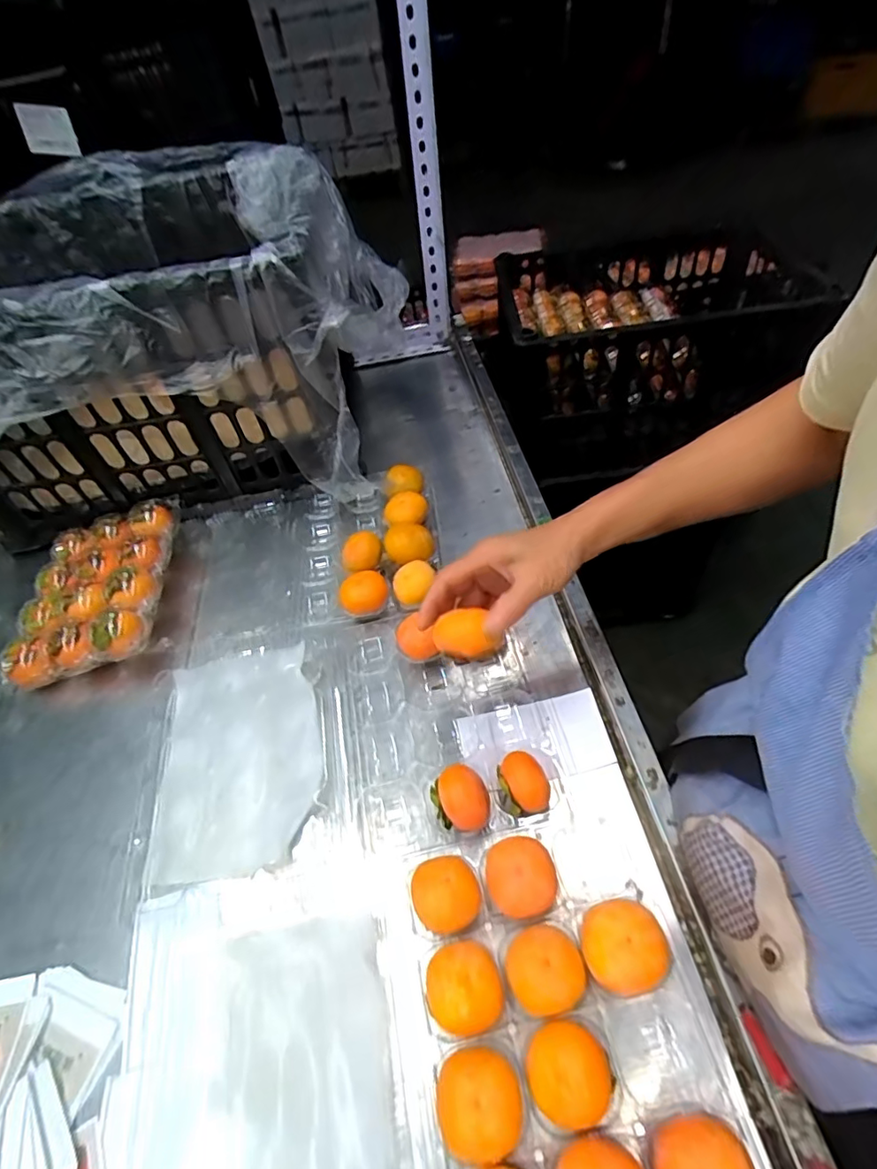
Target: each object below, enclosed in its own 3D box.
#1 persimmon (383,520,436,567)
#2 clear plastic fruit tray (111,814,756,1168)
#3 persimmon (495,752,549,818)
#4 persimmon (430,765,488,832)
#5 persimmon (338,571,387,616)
[{"bbox_3d":[-0.031,-0.038,0.599,0.053,0.045,0.054,-11,51,0],"label":"persimmon"},{"bbox_3d":[-0.026,0.283,0.336,0.360,0.055,0.229,-11,51,-4],"label":"clear plastic fruit tray"},{"bbox_3d":[0.066,0.160,0.430,0.038,0.040,0.044,-11,51,0],"label":"persimmon"},{"bbox_3d":[0.018,0.171,0.429,0.042,0.042,0.047,-17,51,-5],"label":"persimmon"},{"bbox_3d":[-0.077,0.012,0.567,0.047,0.034,0.040,-16,49,-3],"label":"persimmon"}]

